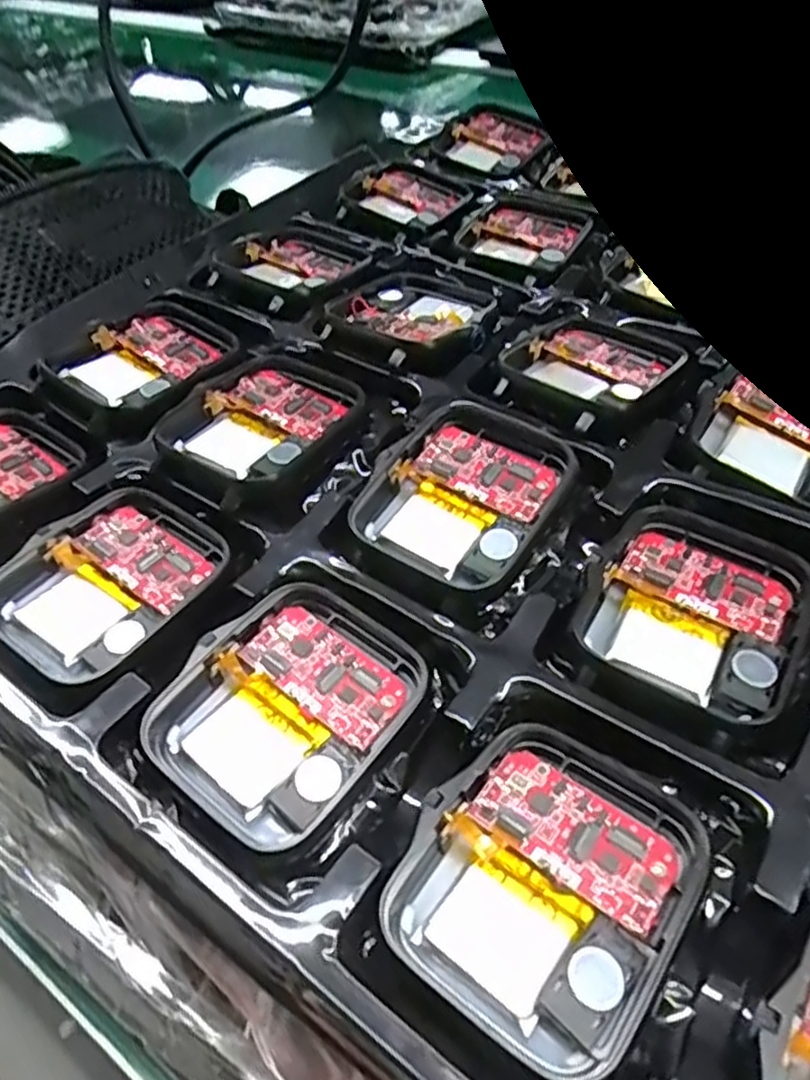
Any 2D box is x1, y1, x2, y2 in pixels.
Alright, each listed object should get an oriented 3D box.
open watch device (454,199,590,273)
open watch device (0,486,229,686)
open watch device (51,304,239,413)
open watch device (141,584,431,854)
[{"bbox_3d":[0.039,-0.101,0.237,0.035,0.007,0.039,20,52,22],"label":"open watch device"},{"bbox_3d":[-0.061,0.007,0.149,0.034,0.009,0.044,34,59,31],"label":"open watch device"},{"bbox_3d":[-0.068,-0.049,0.191,0.041,0.005,0.039,-38,55,-27],"label":"open watch device"},{"bbox_3d":[-0.020,0.028,0.126,0.036,0.007,0.043,29,57,28],"label":"open watch device"}]

